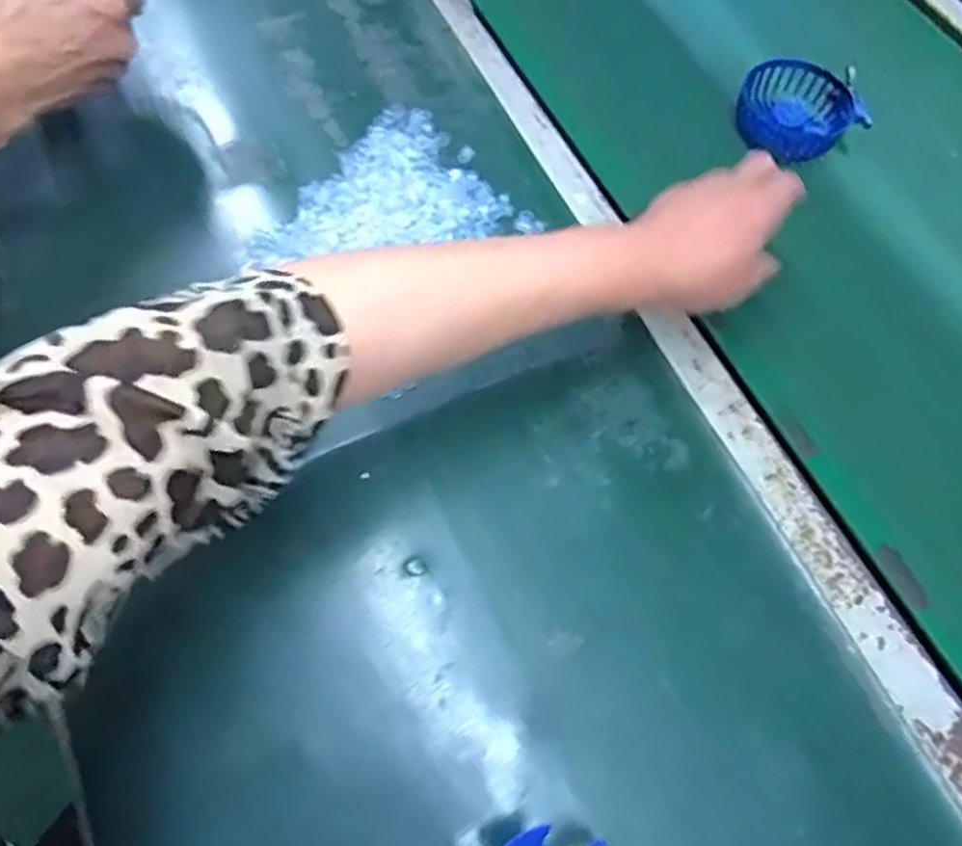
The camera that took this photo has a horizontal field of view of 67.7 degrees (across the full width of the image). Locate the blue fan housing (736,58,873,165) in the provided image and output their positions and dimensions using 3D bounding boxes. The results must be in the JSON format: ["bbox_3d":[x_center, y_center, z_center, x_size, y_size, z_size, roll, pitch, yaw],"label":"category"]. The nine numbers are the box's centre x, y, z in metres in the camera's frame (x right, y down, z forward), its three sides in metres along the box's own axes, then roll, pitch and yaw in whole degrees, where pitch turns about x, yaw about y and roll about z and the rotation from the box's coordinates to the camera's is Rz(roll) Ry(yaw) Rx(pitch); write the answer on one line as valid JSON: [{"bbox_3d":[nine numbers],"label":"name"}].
[{"bbox_3d":[0.252,-0.252,0.582,0.087,0.030,0.087,0,81,1],"label":"blue fan housing"}]

